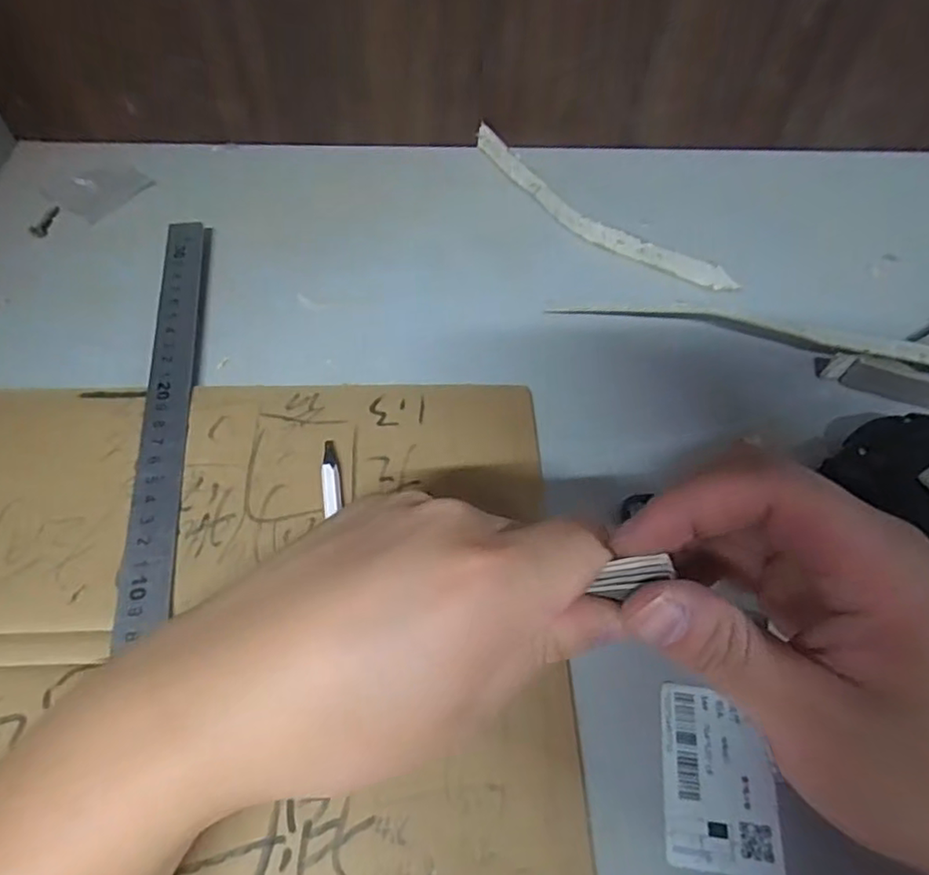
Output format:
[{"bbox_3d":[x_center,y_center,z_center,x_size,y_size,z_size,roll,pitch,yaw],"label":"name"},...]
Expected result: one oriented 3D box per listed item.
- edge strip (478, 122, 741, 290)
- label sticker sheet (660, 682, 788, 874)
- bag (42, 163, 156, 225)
[{"bbox_3d":[0.077,-0.146,0.398,0.031,0.018,0.202,-39,66,-25],"label":"edge strip"},{"bbox_3d":[0.093,0.123,0.227,0.040,0.004,0.059,8,56,2],"label":"label sticker sheet"},{"bbox_3d":[-0.235,-0.162,0.397,0.052,0.005,0.051,28,59,15],"label":"bag"}]

